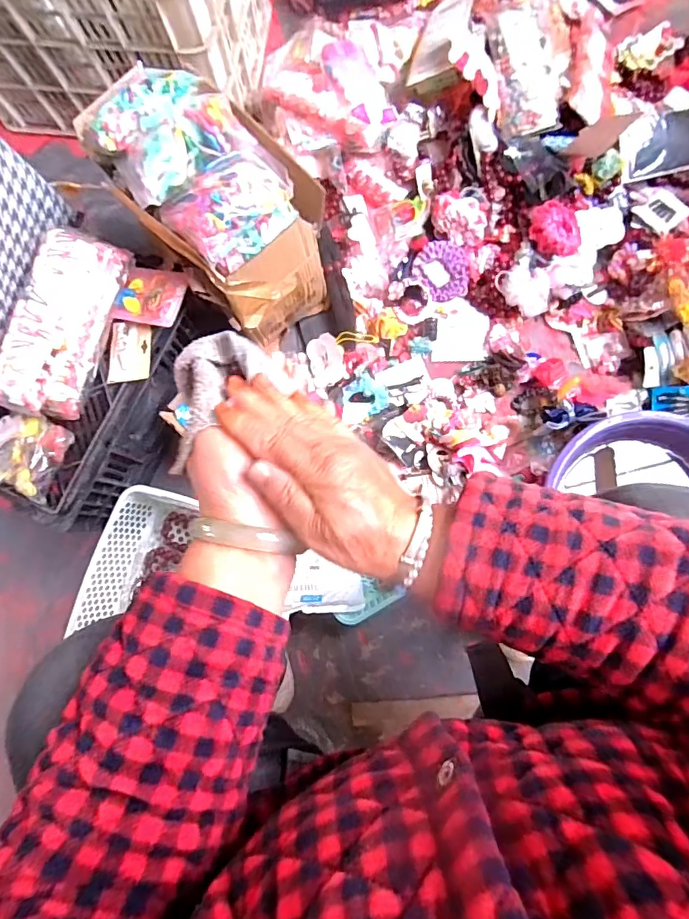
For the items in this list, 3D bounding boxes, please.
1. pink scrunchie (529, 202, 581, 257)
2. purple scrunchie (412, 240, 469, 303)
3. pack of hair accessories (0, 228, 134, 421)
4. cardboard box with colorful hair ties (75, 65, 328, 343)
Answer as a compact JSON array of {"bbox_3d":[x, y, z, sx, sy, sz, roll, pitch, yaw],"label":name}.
[{"bbox_3d":[0.342,-0.367,0.781,0.077,0.049,0.077,6,81,4],"label":"pink scrunchie"},{"bbox_3d":[0.164,-0.321,0.820,0.088,0.015,0.095,-6,96,5],"label":"purple scrunchie"},{"bbox_3d":[-0.351,-0.167,0.598,0.095,0.065,0.231,13,82,5],"label":"pack of hair accessories"},{"bbox_3d":[-0.155,-0.313,0.662,0.177,0.279,0.230,-42,81,-4],"label":"cardboard box with colorful hair ties"}]

